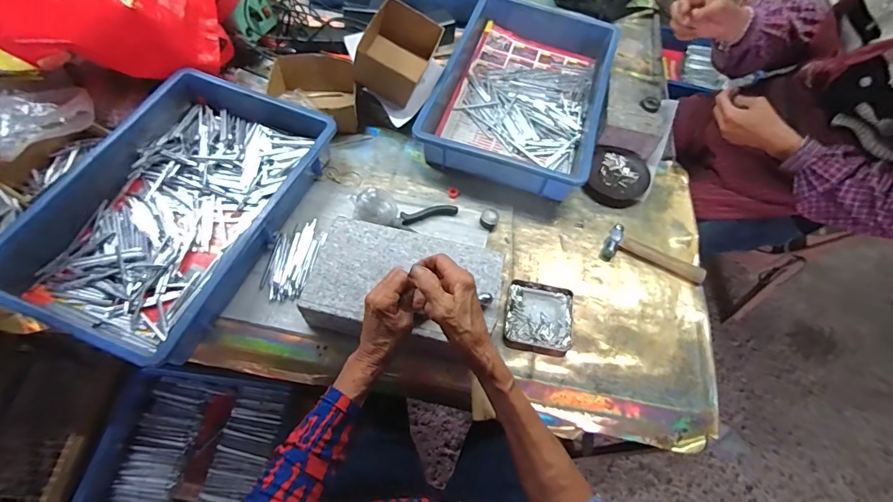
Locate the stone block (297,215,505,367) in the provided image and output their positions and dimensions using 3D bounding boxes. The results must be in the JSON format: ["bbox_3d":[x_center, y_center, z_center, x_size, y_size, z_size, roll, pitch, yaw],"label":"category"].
[{"bbox_3d":[-0.057,0.060,0.563,0.244,0.071,0.159,14,61,4],"label":"stone block"}]

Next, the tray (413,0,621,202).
[{"bbox_3d":[0.150,-0.313,0.779,0.283,0.076,0.458,18,62,6],"label":"tray"}]

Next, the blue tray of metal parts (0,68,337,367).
[{"bbox_3d":[-0.391,-0.073,0.614,0.307,0.079,0.432,22,62,9],"label":"blue tray of metal parts"}]

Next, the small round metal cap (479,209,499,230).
[{"bbox_3d":[0.070,-0.054,0.666,0.029,0.016,0.035,20,62,8],"label":"small round metal cap"}]

